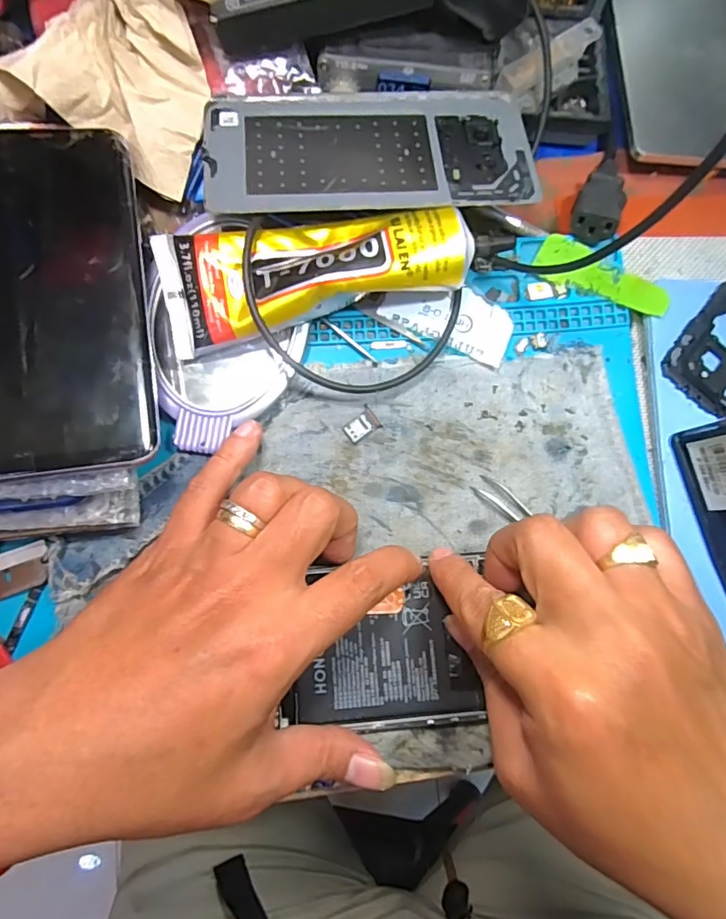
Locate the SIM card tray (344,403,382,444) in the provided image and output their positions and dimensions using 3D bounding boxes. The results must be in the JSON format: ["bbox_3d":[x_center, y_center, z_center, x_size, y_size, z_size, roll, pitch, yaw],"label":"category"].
[{"bbox_3d":[-0.001,-0.017,0.247,0.018,0.004,0.013,-38,85,-9],"label":"SIM card tray"}]

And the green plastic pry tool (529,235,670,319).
[{"bbox_3d":[0.126,-0.096,0.261,0.071,0.008,0.022,24,80,0],"label":"green plastic pry tool"}]

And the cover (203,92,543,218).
[{"bbox_3d":[0.004,-0.152,0.243,0.158,0.004,0.075,-4,72,-5],"label":"cover"}]

